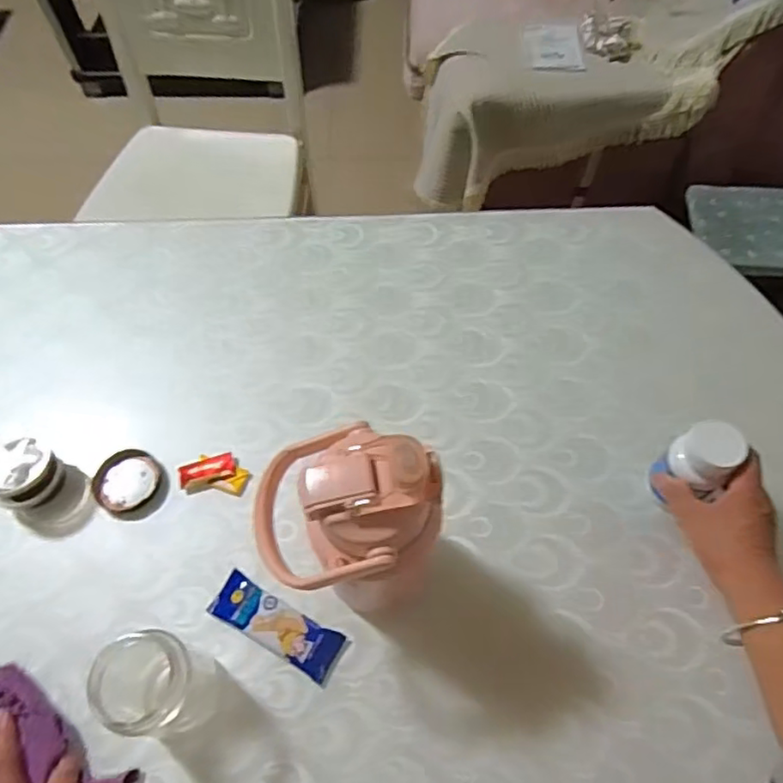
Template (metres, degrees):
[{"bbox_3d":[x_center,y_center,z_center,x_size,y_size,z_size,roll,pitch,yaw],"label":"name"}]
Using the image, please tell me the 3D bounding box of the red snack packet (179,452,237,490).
[{"bbox_3d":[-0.185,0.079,0.607,0.054,0.010,0.025,-20,62,-10],"label":"red snack packet"}]

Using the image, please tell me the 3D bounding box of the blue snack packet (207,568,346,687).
[{"bbox_3d":[-0.103,0.206,0.534,0.122,0.015,0.041,25,64,14],"label":"blue snack packet"}]

